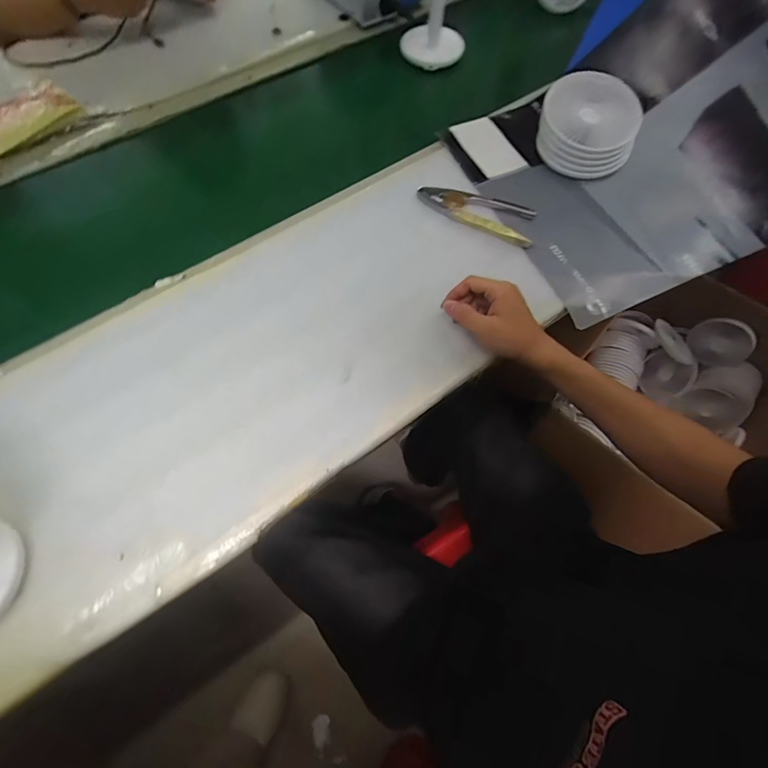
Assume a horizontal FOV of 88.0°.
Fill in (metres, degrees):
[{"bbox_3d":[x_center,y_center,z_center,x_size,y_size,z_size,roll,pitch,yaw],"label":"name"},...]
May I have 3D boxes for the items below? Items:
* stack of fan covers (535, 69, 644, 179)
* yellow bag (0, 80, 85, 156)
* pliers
[{"bbox_3d":[0.289,-0.364,0.569,0.133,0.067,0.141,20,68,9],"label":"stack of fan covers"},{"bbox_3d":[-0.580,-0.414,0.620,0.118,0.021,0.179,41,72,17],"label":"yellow bag"},{"bbox_3d":[0.128,-0.244,0.556,0.171,0.014,0.060,26,69,11],"label":"pliers"}]

